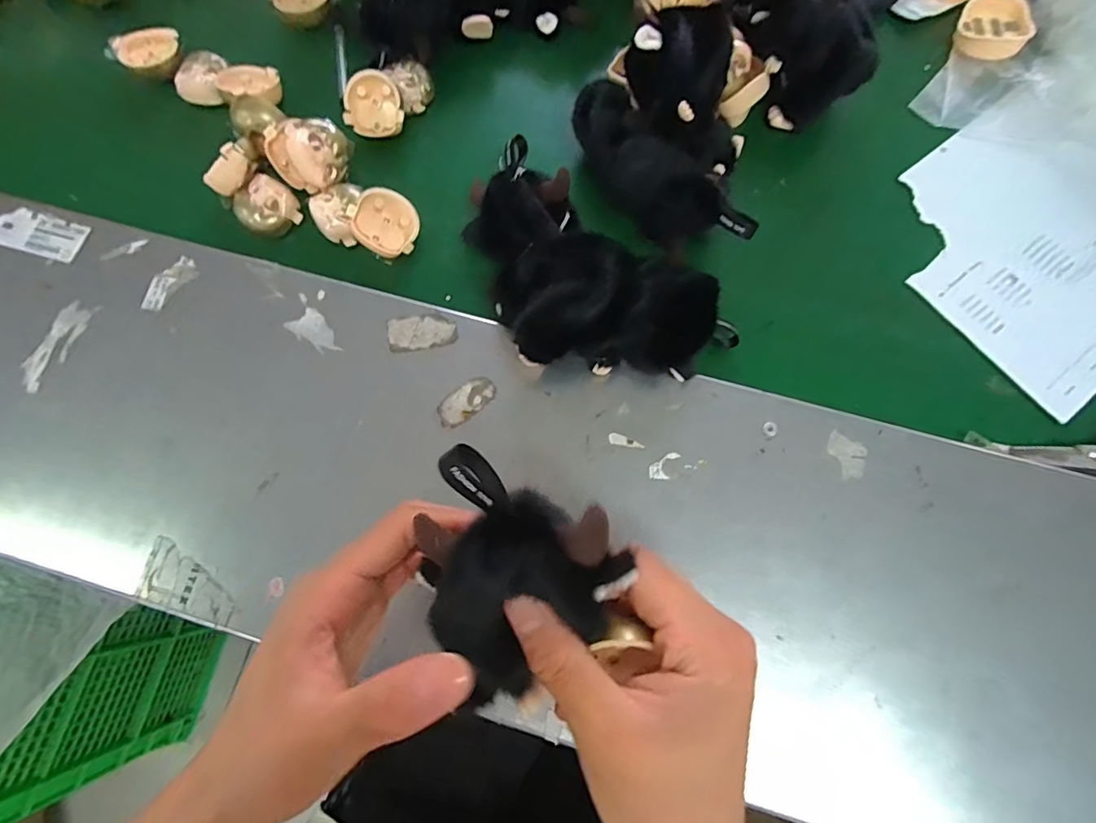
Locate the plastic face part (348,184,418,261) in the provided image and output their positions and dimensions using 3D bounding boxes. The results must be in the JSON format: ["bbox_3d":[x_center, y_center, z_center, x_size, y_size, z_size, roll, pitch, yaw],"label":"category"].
[{"bbox_3d":[-0.128,-0.148,0.401,0.050,0.014,0.049,21,88,-23],"label":"plastic face part"}]

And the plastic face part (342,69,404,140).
[{"bbox_3d":[-0.143,-0.253,0.420,0.049,0.018,0.048,1,110,2],"label":"plastic face part"}]

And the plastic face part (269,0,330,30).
[{"bbox_3d":[-0.223,-0.372,0.467,0.051,0.028,0.039,-26,76,-6],"label":"plastic face part"}]

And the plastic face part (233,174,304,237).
[{"bbox_3d":[-0.226,-0.163,0.413,0.042,0.031,0.038,-41,78,-10],"label":"plastic face part"}]

